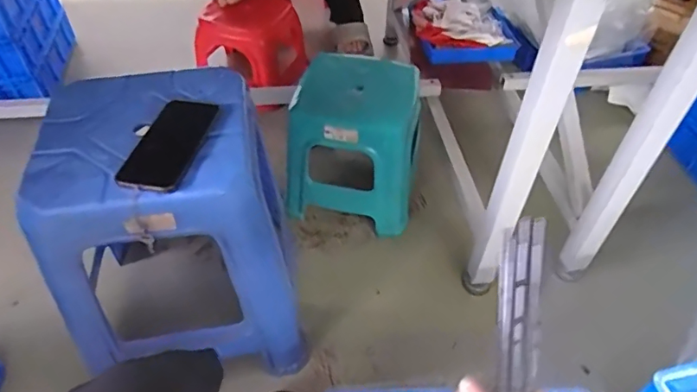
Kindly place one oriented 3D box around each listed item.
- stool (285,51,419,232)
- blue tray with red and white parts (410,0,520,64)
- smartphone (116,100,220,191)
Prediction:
[{"bbox_3d":[0.019,-0.114,1.053,0.248,0.261,0.232,11,48,8],"label":"stool"},{"bbox_3d":[0.297,-0.434,1.288,0.239,0.090,0.217,0,47,-2],"label":"blue tray with red and white parts"},{"bbox_3d":[-0.223,-0.070,0.639,0.071,0.013,0.160,9,48,6],"label":"smartphone"}]

